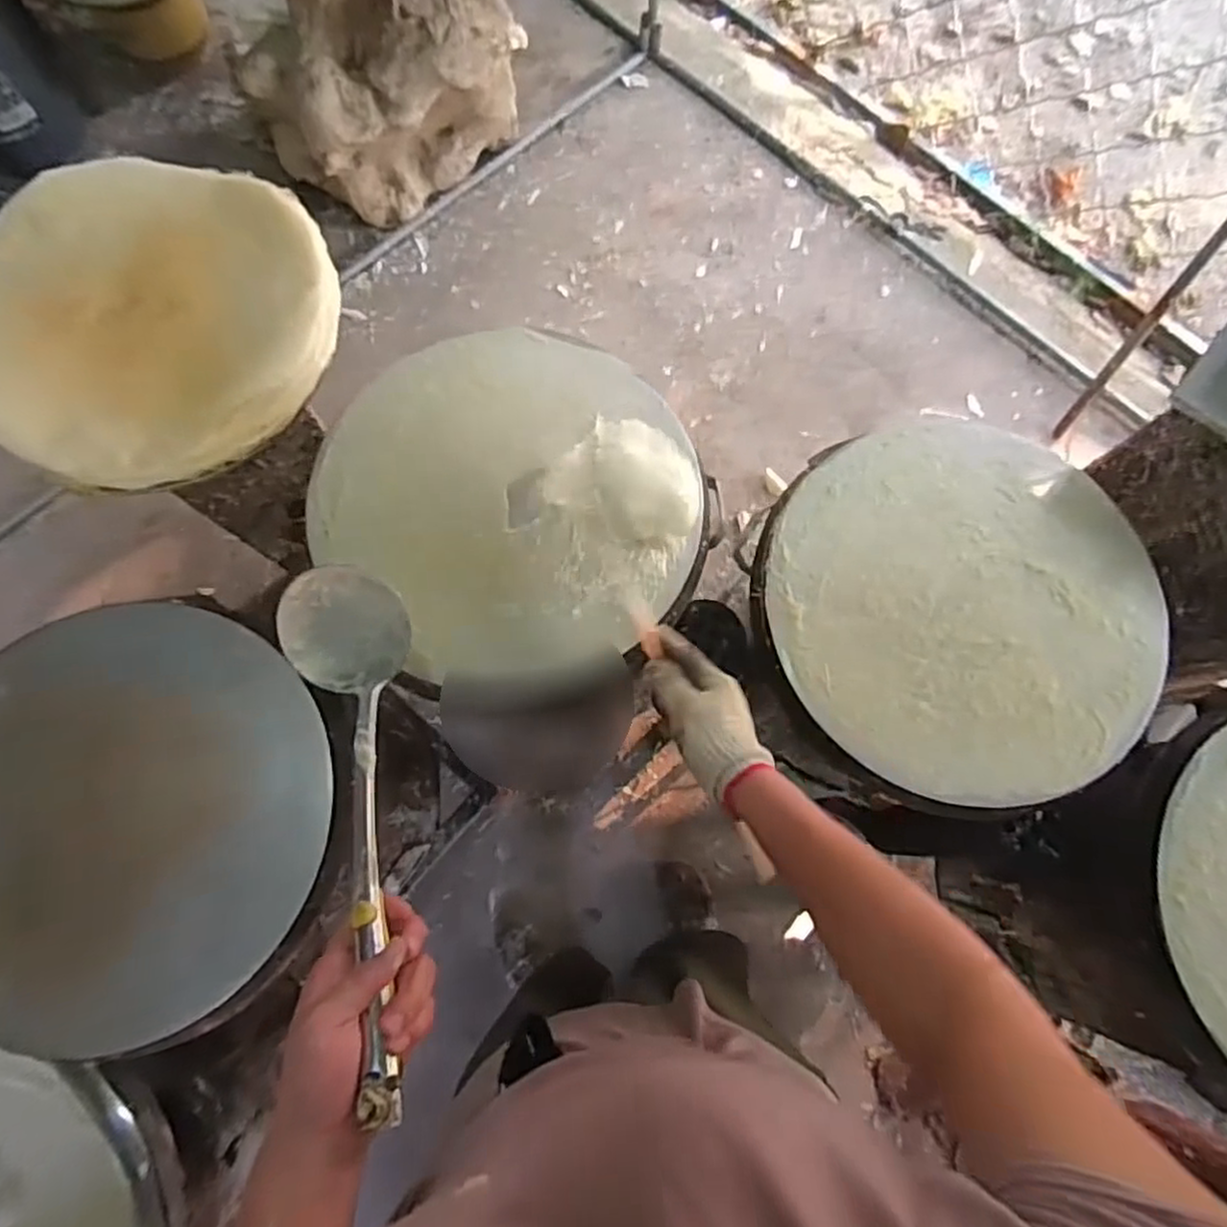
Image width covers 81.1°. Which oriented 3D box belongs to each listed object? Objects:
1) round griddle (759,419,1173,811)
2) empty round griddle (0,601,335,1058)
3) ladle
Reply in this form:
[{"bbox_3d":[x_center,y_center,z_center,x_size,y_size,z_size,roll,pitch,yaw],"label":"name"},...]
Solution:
[{"bbox_3d":[0.341,-0.009,0.701,0.379,0.035,0.360,0,75,0],"label":"round griddle"},{"bbox_3d":[-0.463,0.185,0.671,0.388,0.034,0.381,0,75,0],"label":"empty round griddle"},{"bbox_3d":[-0.174,0.123,0.465,0.091,0.058,0.349,-12,57,-4],"label":"ladle"}]

